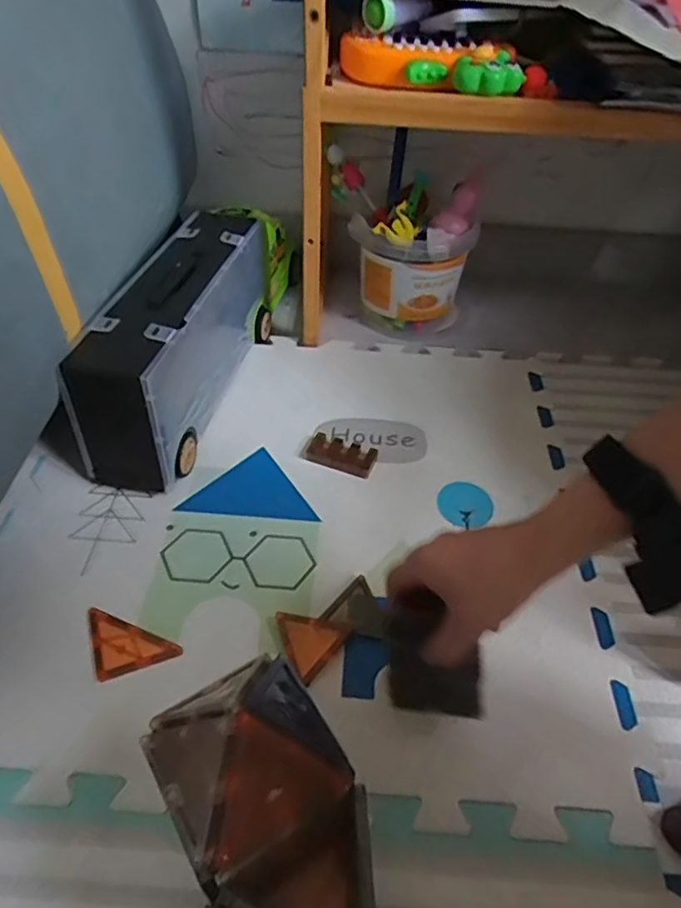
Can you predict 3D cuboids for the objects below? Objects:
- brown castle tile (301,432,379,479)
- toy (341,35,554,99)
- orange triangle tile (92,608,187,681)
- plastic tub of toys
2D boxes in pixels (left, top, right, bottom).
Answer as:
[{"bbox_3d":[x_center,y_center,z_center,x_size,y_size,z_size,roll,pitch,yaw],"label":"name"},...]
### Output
[{"bbox_3d":[0.000,-0.001,0.687,0.077,0.016,0.046,17,47,13],"label":"brown castle tile"},{"bbox_3d":[0.113,-0.417,0.647,0.225,0.035,0.078,20,48,16],"label":"toy"},{"bbox_3d":[-0.180,0.157,0.525,0.069,0.004,0.065,-14,48,-16],"label":"orange triangle tile"},{"bbox_3d":[0.104,-0.288,0.867,0.159,0.156,0.163,9,46,5],"label":"plastic tub of toys"}]

